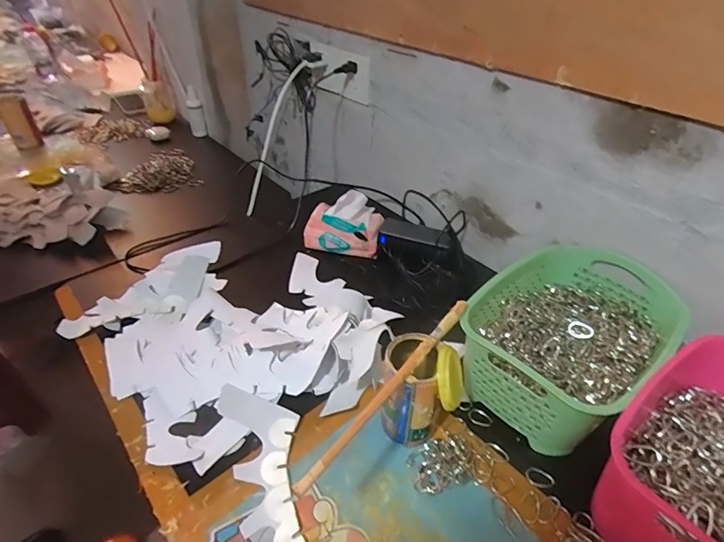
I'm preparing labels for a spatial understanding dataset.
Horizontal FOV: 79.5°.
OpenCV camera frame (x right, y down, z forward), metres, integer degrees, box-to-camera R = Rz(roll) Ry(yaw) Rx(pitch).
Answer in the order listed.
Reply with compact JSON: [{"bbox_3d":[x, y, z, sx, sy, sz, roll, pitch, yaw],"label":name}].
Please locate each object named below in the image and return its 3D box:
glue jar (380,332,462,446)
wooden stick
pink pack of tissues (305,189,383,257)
[{"bbox_3d":[0.059,0.133,0.479,0.082,0.127,0.071,4,39,3],"label":"glue jar"},{"bbox_3d":[0.035,0.105,0.422,0.013,0.011,0.274,27,45,27],"label":"wooden stick"},{"bbox_3d":[-0.030,-0.094,0.806,0.133,0.069,0.121,9,40,9],"label":"pink pack of tissues"}]

